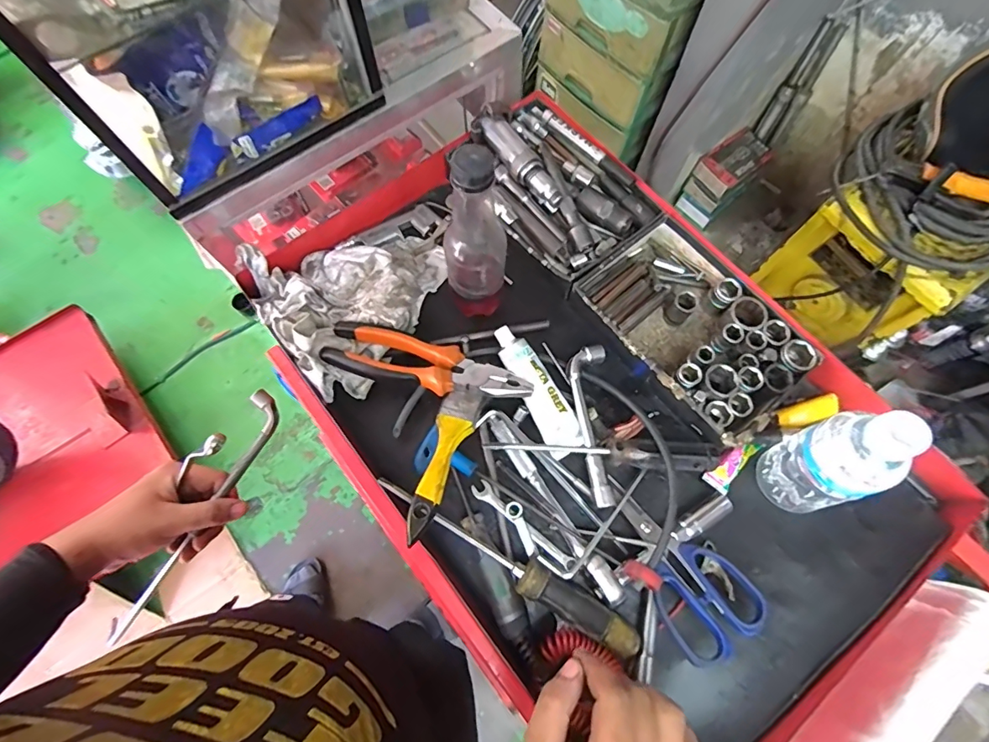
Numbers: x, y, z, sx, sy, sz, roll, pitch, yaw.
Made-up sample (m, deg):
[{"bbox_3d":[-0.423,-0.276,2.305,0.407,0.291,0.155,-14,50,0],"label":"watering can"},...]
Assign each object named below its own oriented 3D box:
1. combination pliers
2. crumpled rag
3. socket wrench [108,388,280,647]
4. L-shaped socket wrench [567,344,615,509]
[{"bbox_3d":[-0.062,-0.007,0.439,0.191,0.021,0.048,16,71,4],"label":"combination pliers"},{"bbox_3d":[-0.138,-0.090,0.482,0.191,0.050,0.185,-39,76,-13],"label":"crumpled rag"},{"bbox_3d":[-0.282,0.139,0.439,0.031,0.021,0.277,36,92,11],"label":"socket wrench"},{"bbox_3d":[0.091,0.049,0.446,0.035,0.021,0.155,0,71,-1],"label":"L-shaped socket wrench"}]

